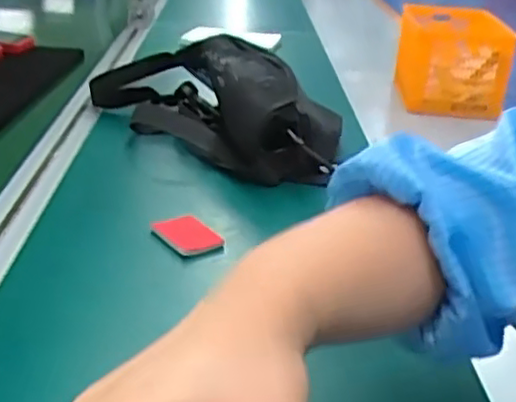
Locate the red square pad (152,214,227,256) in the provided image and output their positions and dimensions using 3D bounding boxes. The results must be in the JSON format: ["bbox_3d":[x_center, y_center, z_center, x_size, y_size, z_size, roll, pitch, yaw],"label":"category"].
[{"bbox_3d":[-0.051,0.026,0.511,0.036,0.010,0.048,-13,31,-31],"label":"red square pad"}]

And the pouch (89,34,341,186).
[{"bbox_3d":[-0.054,-0.110,0.712,0.158,0.083,0.329,-11,30,-29],"label":"pouch"}]

